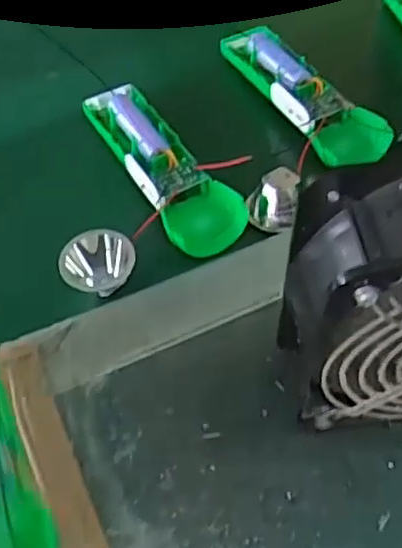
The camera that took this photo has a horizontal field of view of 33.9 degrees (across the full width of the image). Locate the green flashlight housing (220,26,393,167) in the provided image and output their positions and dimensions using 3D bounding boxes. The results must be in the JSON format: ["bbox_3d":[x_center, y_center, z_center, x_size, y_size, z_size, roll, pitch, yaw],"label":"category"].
[{"bbox_3d":[0.066,-0.127,0.469,0.041,0.031,0.153,-35,62,-20],"label":"green flashlight housing"}]

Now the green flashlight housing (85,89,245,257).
[{"bbox_3d":[-0.028,-0.077,0.442,0.050,0.022,0.155,-29,60,-17],"label":"green flashlight housing"}]

